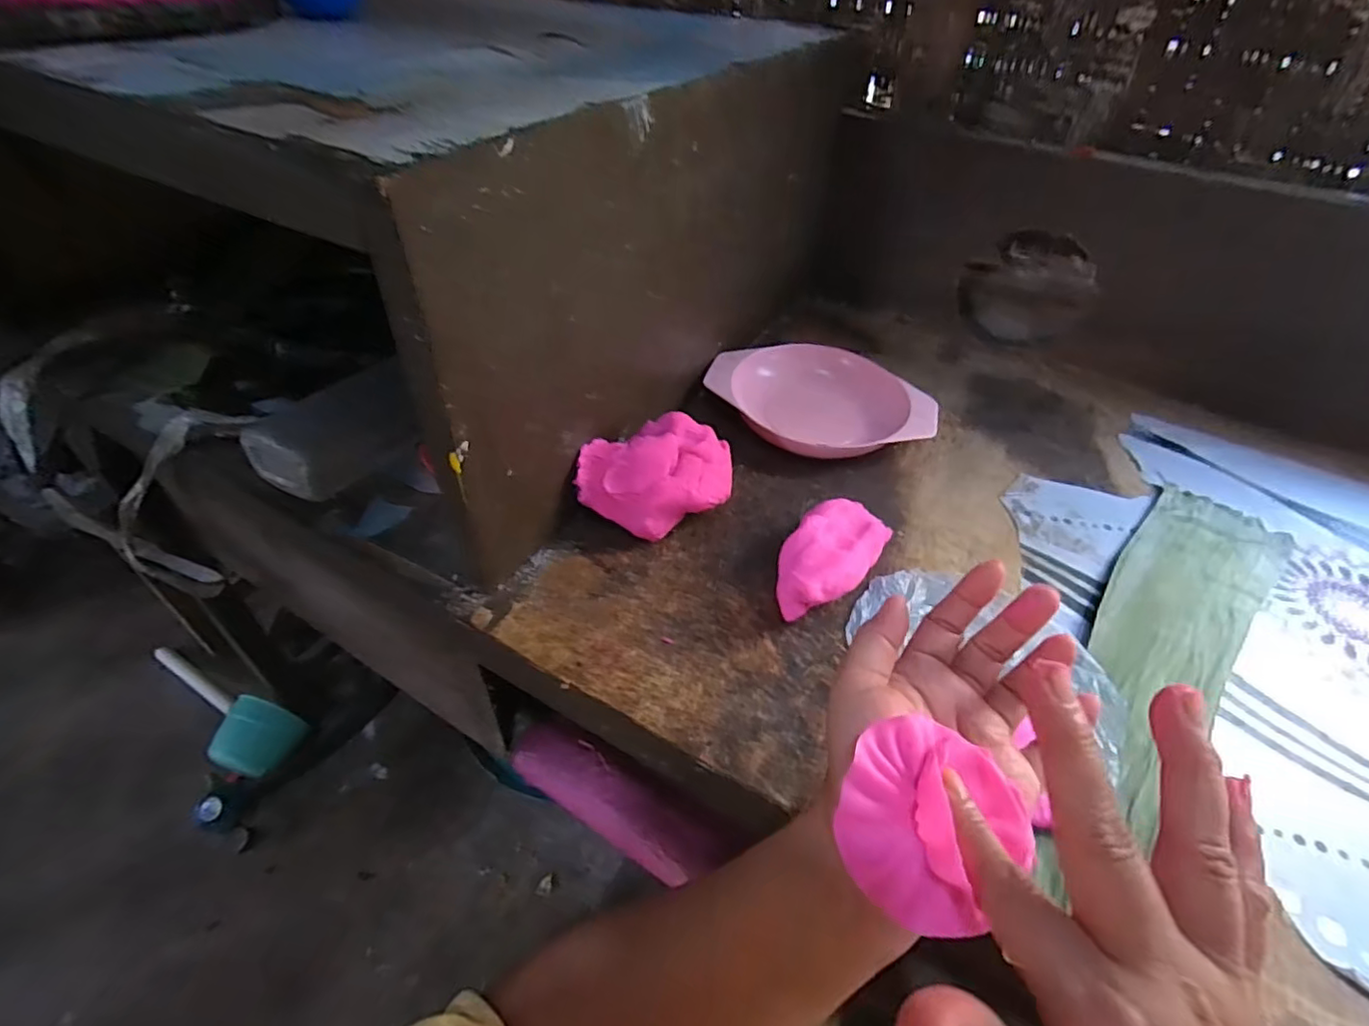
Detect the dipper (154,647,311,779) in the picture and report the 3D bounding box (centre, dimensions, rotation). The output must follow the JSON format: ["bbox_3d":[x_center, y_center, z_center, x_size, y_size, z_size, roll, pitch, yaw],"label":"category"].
[{"bbox_3d":[-0.884,0.348,1.142,0.400,0.117,0.125,14,44,29],"label":"dipper"}]

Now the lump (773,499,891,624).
[{"bbox_3d":[0.097,0.027,0.406,0.051,0.044,0.115,29,49,23],"label":"lump"}]

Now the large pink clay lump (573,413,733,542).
[{"bbox_3d":[-0.018,-0.022,0.425,0.092,0.066,0.070,17,46,14],"label":"large pink clay lump"}]

